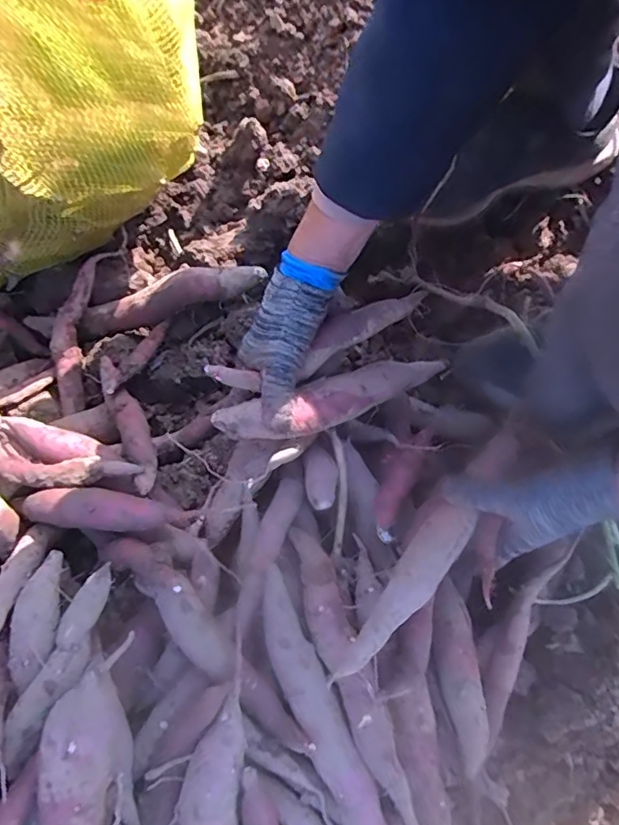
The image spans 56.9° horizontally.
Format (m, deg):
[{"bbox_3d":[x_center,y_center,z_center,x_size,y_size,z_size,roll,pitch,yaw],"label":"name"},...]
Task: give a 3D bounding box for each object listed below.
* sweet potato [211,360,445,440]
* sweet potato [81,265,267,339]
[{"bbox_3d":[0.032,-0.016,0.482,0.215,0.036,0.042,-18,76,-26],"label":"sweet potato"},{"bbox_3d":[-0.143,-0.121,0.584,0.192,0.036,0.038,-16,76,10],"label":"sweet potato"}]

